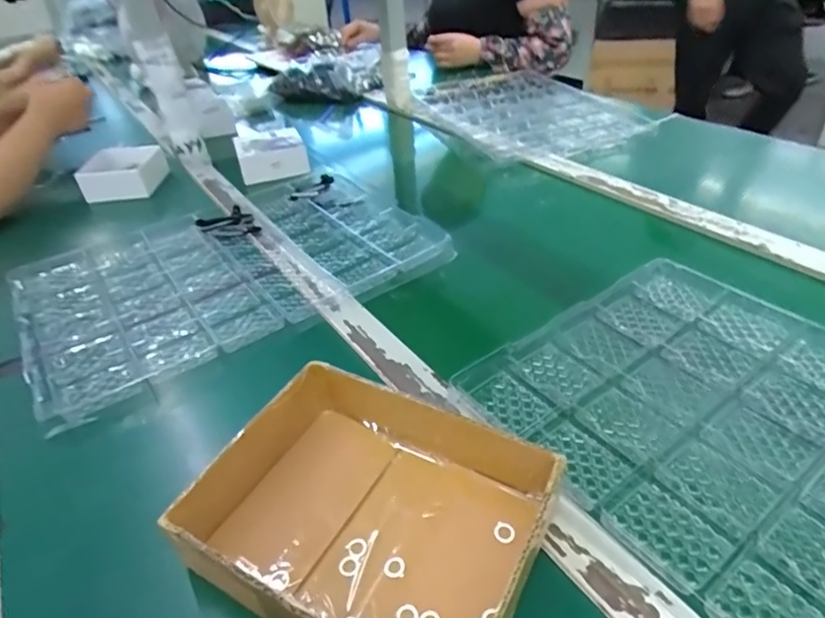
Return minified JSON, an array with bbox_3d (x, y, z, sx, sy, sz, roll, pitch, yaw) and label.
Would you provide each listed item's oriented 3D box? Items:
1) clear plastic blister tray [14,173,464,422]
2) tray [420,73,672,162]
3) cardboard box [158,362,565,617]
[{"bbox_3d":[-0.282,-0.026,0.615,0.287,0.021,0.321,-26,41,-26],"label":"clear plastic blister tray"},{"bbox_3d":[0.233,-0.409,1.103,0.359,0.033,0.516,-17,37,-14],"label":"tray"},{"bbox_3d":[-0.029,0.130,0.345,0.200,0.061,0.156,17,42,28],"label":"cardboard box"}]

